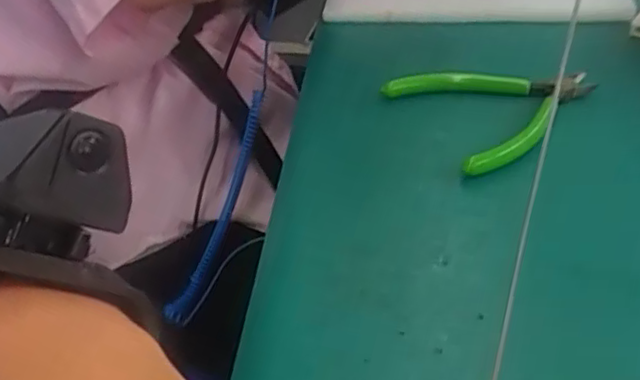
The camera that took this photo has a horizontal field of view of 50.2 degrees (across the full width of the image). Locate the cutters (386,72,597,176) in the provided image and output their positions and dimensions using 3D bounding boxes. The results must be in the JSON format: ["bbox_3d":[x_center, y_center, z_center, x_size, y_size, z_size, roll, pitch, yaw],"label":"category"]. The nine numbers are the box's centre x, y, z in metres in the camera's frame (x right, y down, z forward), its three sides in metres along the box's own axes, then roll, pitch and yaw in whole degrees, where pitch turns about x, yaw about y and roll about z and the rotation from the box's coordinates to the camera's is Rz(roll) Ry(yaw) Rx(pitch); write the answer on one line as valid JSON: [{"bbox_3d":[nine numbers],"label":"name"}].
[{"bbox_3d":[0.105,-0.049,0.387,0.106,0.015,0.098,-12,35,-17],"label":"cutters"}]

